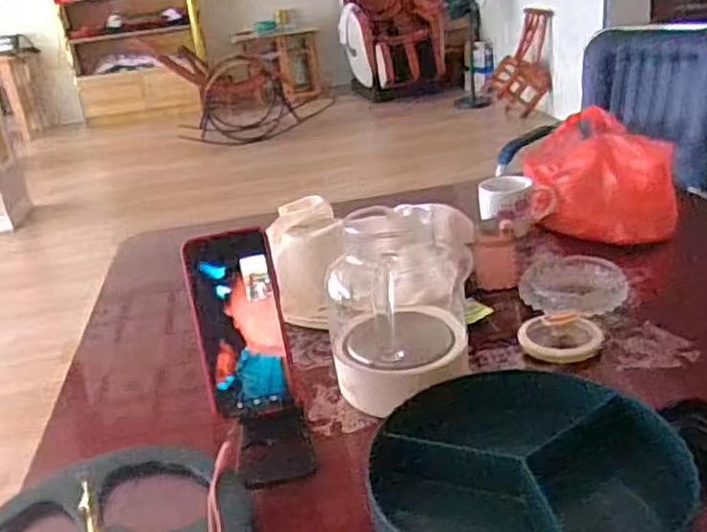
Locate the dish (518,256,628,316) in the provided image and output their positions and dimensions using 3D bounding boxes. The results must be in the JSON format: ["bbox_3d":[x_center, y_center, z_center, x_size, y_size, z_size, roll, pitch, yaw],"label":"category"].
[{"bbox_3d":[0.278,0.025,0.875,0.133,0.029,0.126,-6,24,3],"label":"dish"}]

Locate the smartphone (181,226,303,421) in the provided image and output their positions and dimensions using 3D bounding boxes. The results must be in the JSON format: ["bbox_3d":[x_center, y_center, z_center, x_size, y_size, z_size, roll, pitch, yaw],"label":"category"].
[{"bbox_3d":[-0.101,0.051,0.619,0.075,0.167,0.015,-12,-1,-11],"label":"smartphone"}]

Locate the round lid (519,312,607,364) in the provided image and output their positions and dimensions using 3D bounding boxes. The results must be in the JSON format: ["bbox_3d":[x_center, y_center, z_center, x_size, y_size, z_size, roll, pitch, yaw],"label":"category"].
[{"bbox_3d":[0.233,0.078,0.773,0.089,0.029,0.067,-3,24,9],"label":"round lid"}]

